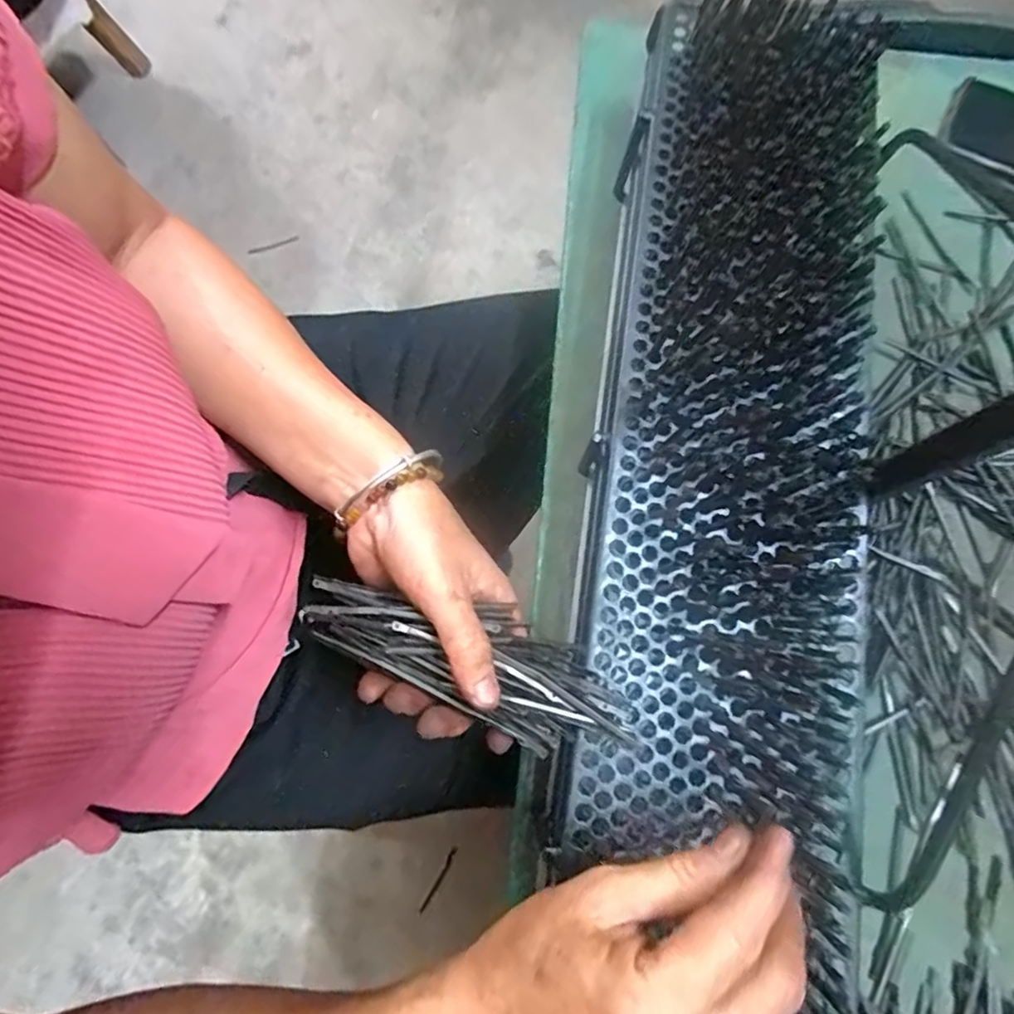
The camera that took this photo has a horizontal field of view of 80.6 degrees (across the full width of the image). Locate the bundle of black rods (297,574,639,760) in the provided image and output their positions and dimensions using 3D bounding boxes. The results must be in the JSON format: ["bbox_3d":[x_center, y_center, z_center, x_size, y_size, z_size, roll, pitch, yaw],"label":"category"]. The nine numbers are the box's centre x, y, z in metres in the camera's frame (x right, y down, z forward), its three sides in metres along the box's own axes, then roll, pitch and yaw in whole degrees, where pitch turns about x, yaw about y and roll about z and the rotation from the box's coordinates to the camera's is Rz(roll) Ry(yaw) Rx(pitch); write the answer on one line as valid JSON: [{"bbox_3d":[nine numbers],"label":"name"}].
[{"bbox_3d":[-0.020,0.077,0.294,0.169,0.020,0.048,21,78,4],"label":"bundle of black rods"}]

